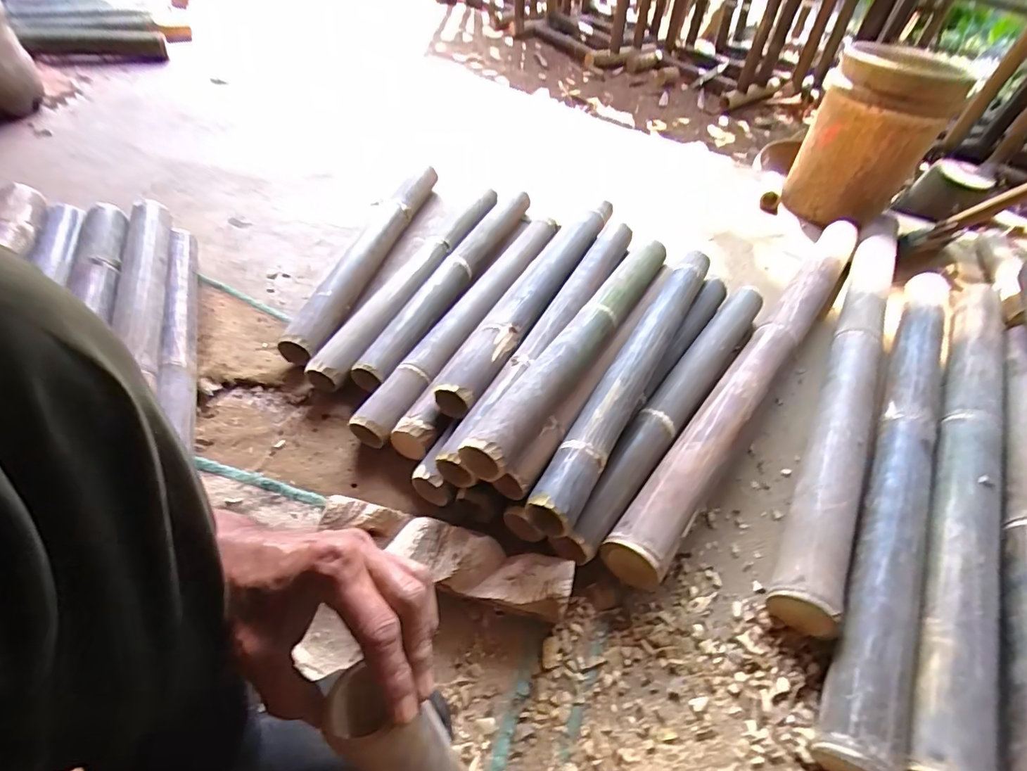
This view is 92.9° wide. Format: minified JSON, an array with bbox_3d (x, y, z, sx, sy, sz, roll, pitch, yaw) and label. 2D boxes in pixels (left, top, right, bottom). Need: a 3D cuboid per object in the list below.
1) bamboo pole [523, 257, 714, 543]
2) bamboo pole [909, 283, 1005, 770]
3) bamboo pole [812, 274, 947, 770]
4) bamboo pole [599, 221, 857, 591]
[{"bbox_3d":[0.196,-0.050,0.742,0.056,0.046,0.643,26,52,16],"label":"bamboo pole"},{"bbox_3d":[0.692,0.099,0.749,0.075,0.062,1.002,30,53,19],"label":"bamboo pole"},{"bbox_3d":[0.593,0.090,0.753,0.086,0.072,0.967,29,53,18],"label":"bamboo pole"},{"bbox_3d":[0.453,-0.063,0.870,0.083,0.078,1.030,33,54,22],"label":"bamboo pole"}]

